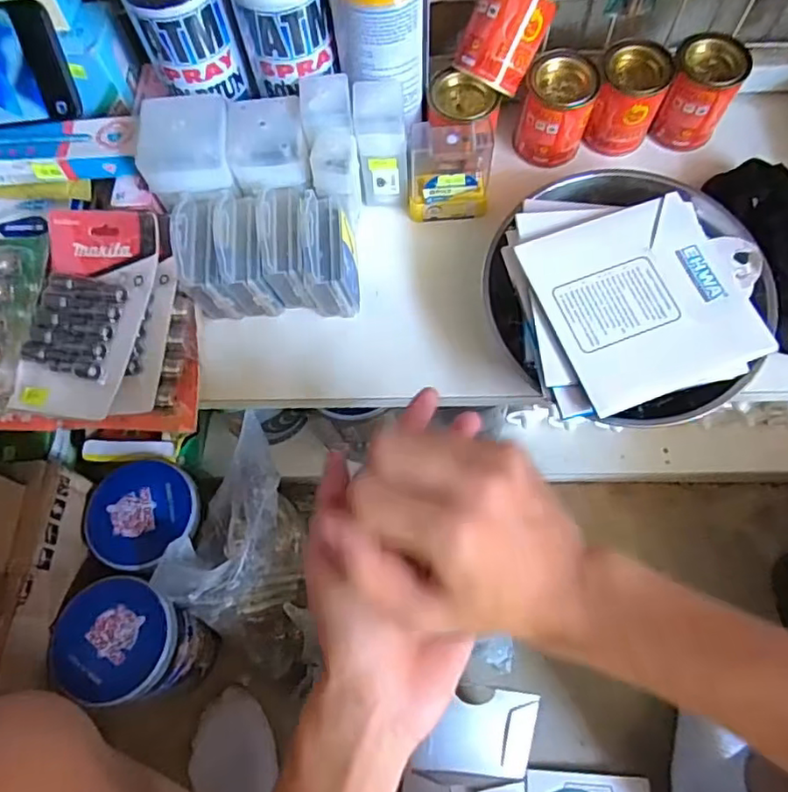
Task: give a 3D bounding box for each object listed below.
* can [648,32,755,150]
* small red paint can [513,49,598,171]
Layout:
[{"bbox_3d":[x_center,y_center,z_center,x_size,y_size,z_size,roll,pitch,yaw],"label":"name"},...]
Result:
[{"bbox_3d":[0.243,-0.240,0.474,0.051,0.064,0.049,24,70,13],"label":"can"},{"bbox_3d":[0.129,-0.229,0.474,0.053,0.067,0.056,-1,66,3],"label":"small red paint can"}]

